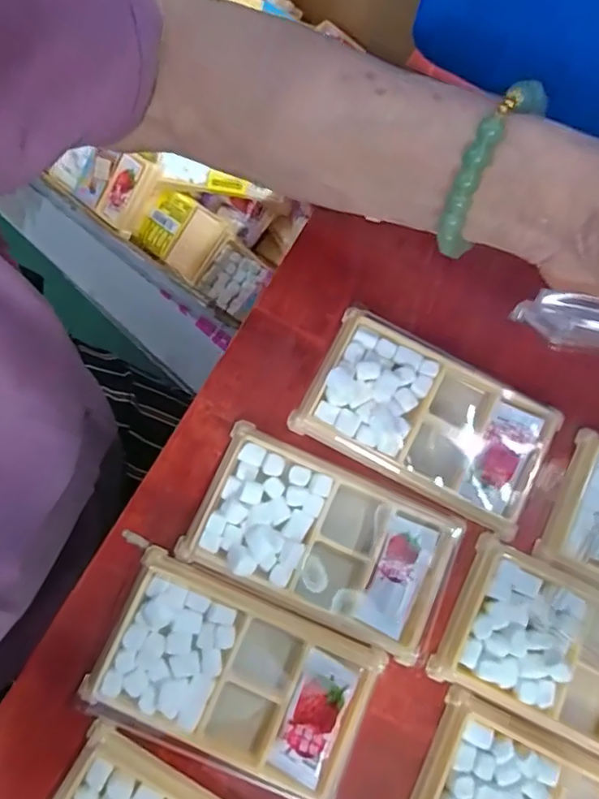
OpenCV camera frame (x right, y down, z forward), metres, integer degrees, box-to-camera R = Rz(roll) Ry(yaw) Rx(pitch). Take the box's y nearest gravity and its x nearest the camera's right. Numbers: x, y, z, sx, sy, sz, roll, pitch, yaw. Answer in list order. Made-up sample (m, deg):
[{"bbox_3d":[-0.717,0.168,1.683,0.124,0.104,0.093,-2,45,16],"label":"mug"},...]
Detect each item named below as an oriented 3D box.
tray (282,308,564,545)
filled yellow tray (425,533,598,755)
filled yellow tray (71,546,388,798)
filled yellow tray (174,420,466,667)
[{"bbox_3d":[0.072,0.011,0.304,0.132,0.016,0.076,28,79,5],"label":"tray"},{"bbox_3d":[0.144,0.136,0.285,0.130,0.015,0.075,25,79,4],"label":"filled yellow tray"},{"bbox_3d":[-0.034,0.142,0.277,0.134,0.013,0.081,23,79,4],"label":"filled yellow tray"},{"bbox_3d":[0.012,0.074,0.290,0.132,0.015,0.078,24,79,4],"label":"filled yellow tray"}]

